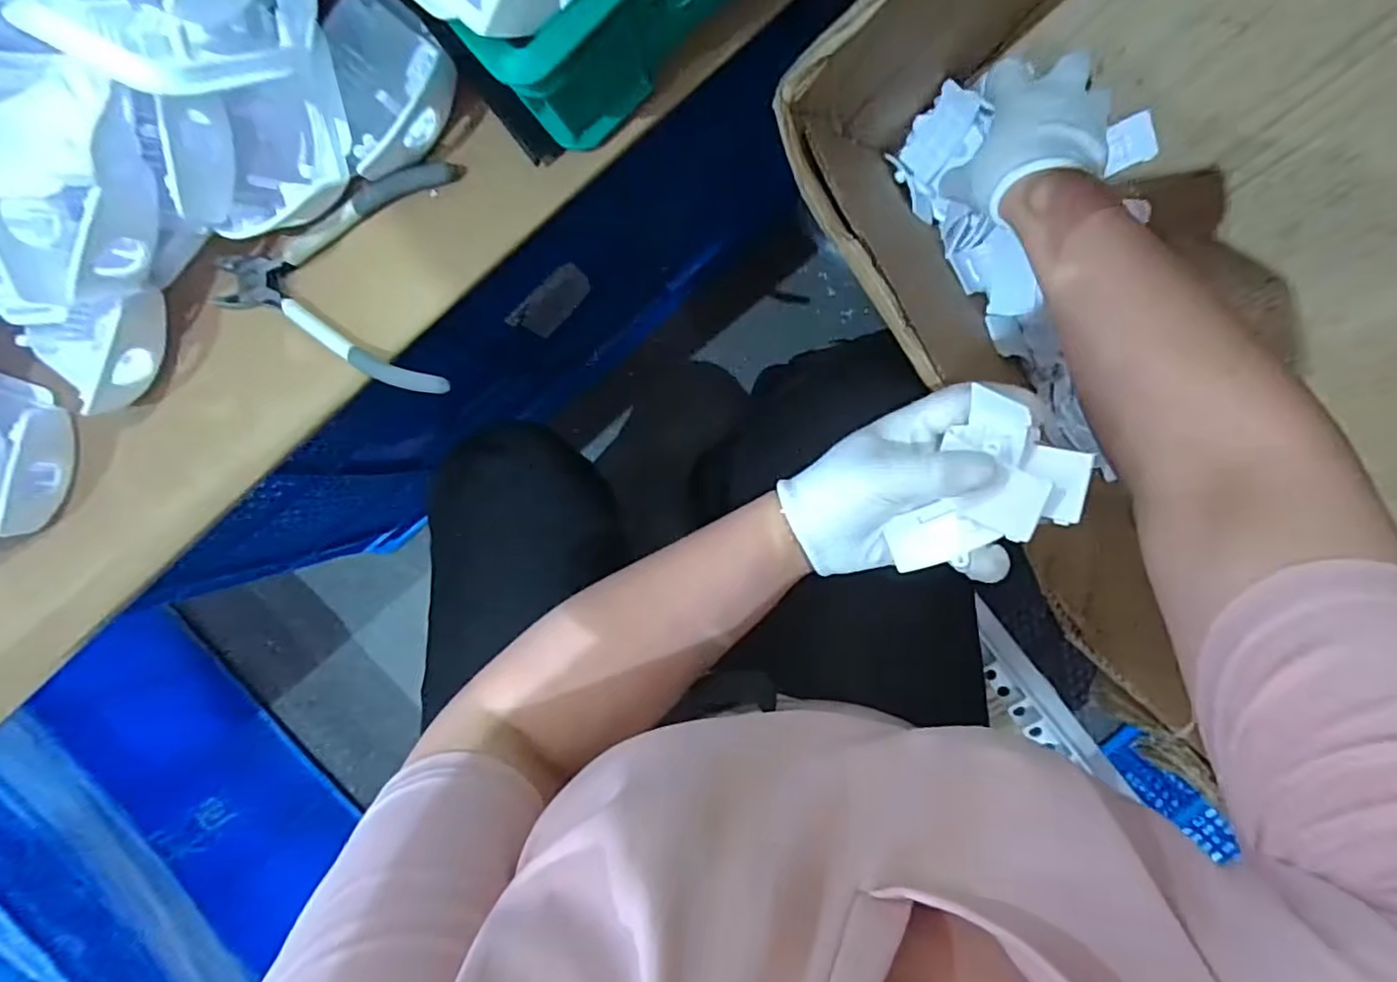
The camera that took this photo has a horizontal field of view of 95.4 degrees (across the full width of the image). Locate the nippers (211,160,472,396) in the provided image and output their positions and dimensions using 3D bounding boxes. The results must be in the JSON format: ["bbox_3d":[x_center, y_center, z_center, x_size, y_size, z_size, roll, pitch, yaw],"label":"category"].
[{"bbox_3d":[-0.199,-0.120,0.348,0.134,0.019,0.120,5,95,5],"label":"nippers"}]

